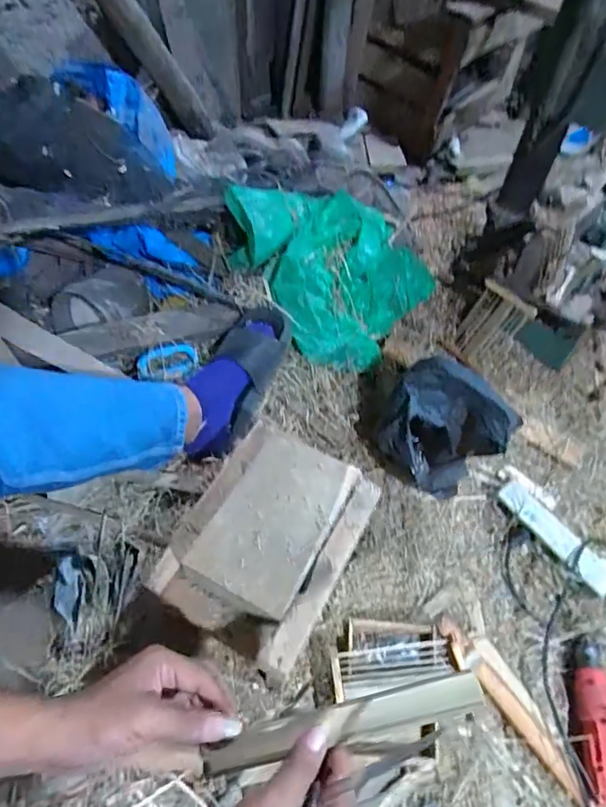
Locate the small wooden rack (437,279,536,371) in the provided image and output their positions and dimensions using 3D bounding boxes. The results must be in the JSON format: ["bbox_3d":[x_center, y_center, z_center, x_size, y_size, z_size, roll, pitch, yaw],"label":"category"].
[{"bbox_3d":[0.331,-0.135,0.953,0.094,0.159,0.020,40,39,8],"label":"small wooden rack"}]

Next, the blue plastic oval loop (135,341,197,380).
[{"bbox_3d":[-0.235,-0.074,0.906,0.103,0.020,0.057,-11,94,-14],"label":"blue plastic oval loop"}]

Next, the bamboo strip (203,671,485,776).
[{"bbox_3d":[0.026,0.239,0.389,0.212,0.008,0.025,-20,53,8],"label":"bamboo strip"}]

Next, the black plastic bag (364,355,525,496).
[{"bbox_3d":[0.186,0.058,0.764,0.128,0.170,0.165,-32,61,-24],"label":"black plastic bag"}]

